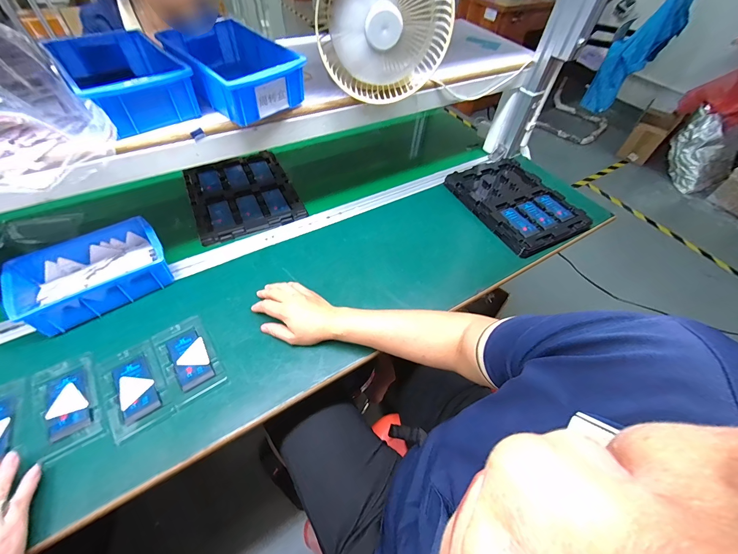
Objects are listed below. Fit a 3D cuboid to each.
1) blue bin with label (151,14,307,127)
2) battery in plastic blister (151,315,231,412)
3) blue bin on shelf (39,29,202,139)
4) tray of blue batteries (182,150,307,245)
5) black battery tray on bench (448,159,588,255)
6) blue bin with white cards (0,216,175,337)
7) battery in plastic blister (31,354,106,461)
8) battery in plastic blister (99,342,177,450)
[{"bbox_3d":[-0.212,-0.320,0.483,0.202,0.067,0.130,37,58,22],"label":"blue bin with label"},{"bbox_3d":[-0.272,0.124,0.469,0.073,0.015,0.128,-28,59,-24],"label":"battery in plastic blister"},{"bbox_3d":[-0.349,-0.282,0.446,0.134,0.061,0.202,-33,61,-26],"label":"blue bin on shelf"},{"bbox_3d":[-0.288,-0.193,0.706,0.216,0.017,0.264,-20,56,-19],"label":"tray of blue batteries"},{"bbox_3d":[0.350,-0.181,0.748,0.223,0.039,0.288,-21,57,-20],"label":"black battery tray on bench"},{"bbox_3d":[-0.455,-0.011,0.516,0.202,0.062,0.146,-29,60,-24],"label":"blue bin with white cards"},{"bbox_3d":[-0.410,0.170,0.421,0.069,0.011,0.132,-27,59,-23],"label":"battery in plastic blister"},{"bbox_3d":[-0.331,0.157,0.440,0.072,0.013,0.126,-28,59,-24],"label":"battery in plastic blister"}]

